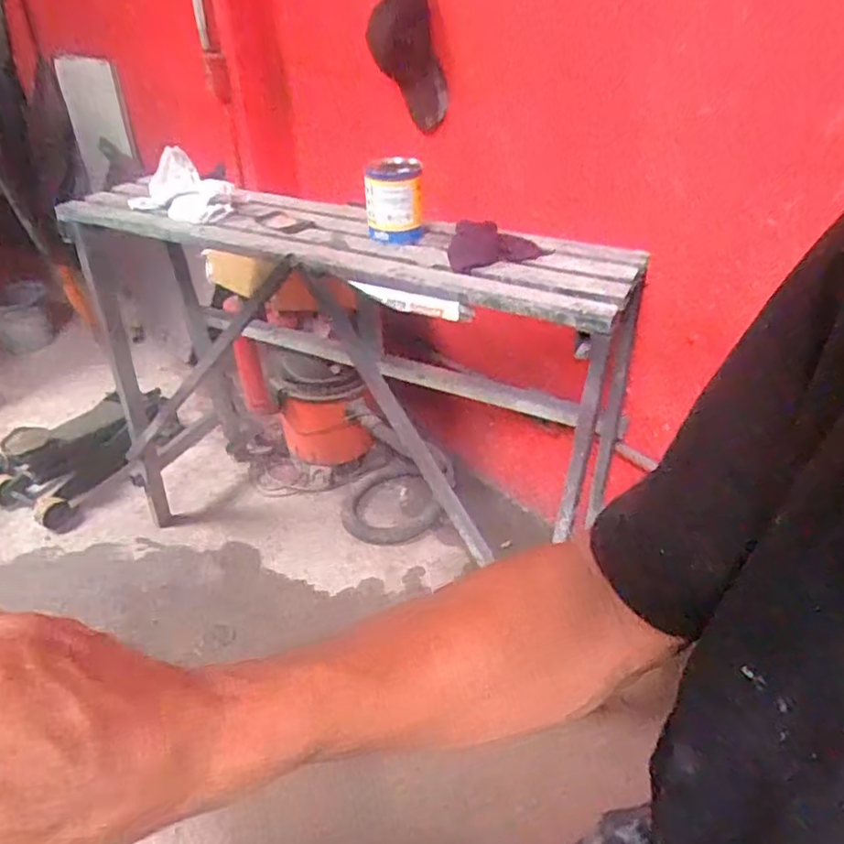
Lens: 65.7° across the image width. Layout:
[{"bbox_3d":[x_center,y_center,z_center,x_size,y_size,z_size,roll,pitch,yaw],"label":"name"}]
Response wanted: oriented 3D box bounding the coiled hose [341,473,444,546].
[{"bbox_3d":[-0.089,0.255,1.902,0.268,0.049,0.232,-12,37,-15],"label":"coiled hose"}]

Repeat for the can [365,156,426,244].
[{"bbox_3d":[-0.051,-0.430,1.266,0.112,0.136,0.129,-4,35,-4],"label":"can"}]

